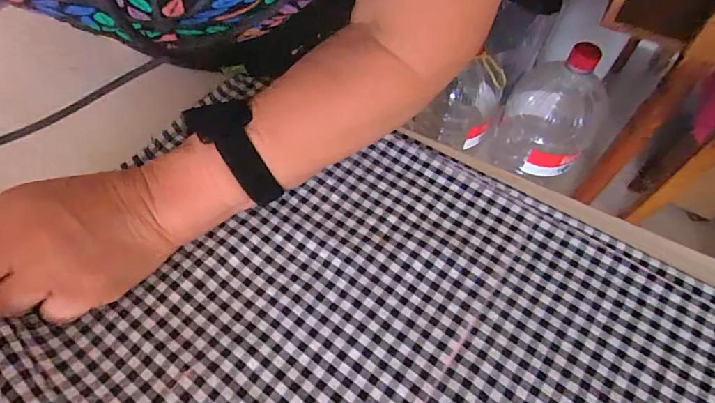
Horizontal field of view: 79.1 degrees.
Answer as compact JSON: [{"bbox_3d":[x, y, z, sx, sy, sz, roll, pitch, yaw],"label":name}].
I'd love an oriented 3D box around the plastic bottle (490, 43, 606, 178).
[{"bbox_3d":[0.437,-0.204,0.975,0.190,0.316,0.165,15,57,8],"label":"plastic bottle"}]

